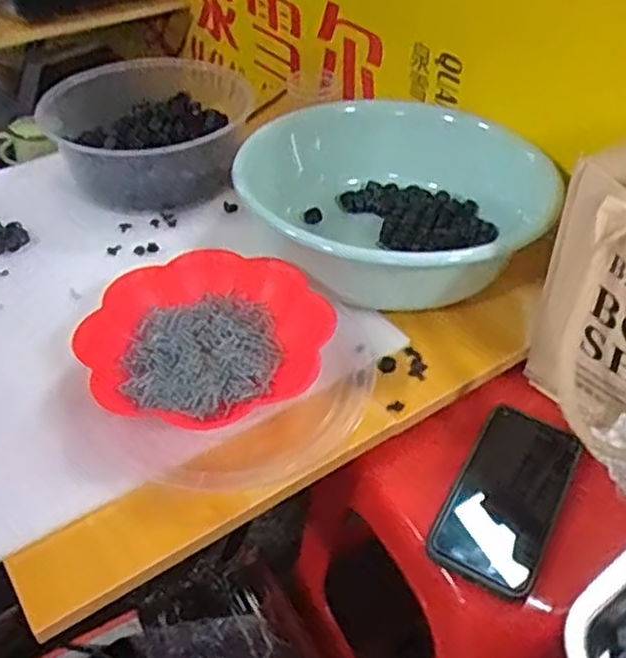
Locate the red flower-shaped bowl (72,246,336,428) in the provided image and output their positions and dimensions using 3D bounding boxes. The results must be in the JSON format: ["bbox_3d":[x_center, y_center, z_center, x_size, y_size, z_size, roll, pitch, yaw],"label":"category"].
[{"bbox_3d":[-0.084,0.000,0.599,0.191,0.041,0.179,-1,43,1],"label":"red flower-shaped bowl"}]

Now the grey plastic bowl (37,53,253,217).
[{"bbox_3d":[-0.204,-0.240,0.858,0.199,0.087,0.267,-21,46,-19],"label":"grey plastic bowl"}]

